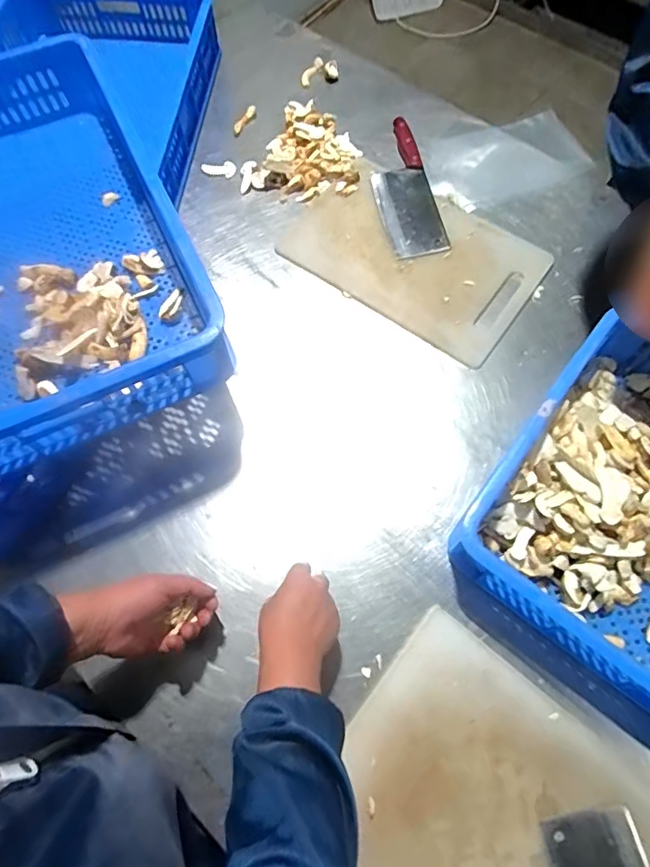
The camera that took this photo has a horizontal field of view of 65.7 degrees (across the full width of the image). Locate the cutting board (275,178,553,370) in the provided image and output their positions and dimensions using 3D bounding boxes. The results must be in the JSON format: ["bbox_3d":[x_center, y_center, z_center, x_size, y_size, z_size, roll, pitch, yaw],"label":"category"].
[{"bbox_3d":[0.141,-0.291,0.823,0.389,0.020,0.245,33,73,14],"label":"cutting board"}]

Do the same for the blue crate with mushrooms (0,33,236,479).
[{"bbox_3d":[-0.413,-0.259,0.665,0.389,0.129,0.597,-26,69,-8],"label":"blue crate with mushrooms"}]

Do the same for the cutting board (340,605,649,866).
[{"bbox_3d":[0.203,0.445,0.483,0.440,0.035,0.313,38,74,16],"label":"cutting board"}]

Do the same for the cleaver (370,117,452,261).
[{"bbox_3d":[0.131,-0.423,0.864,0.095,0.016,0.292,-10,68,-2],"label":"cleaver"}]

